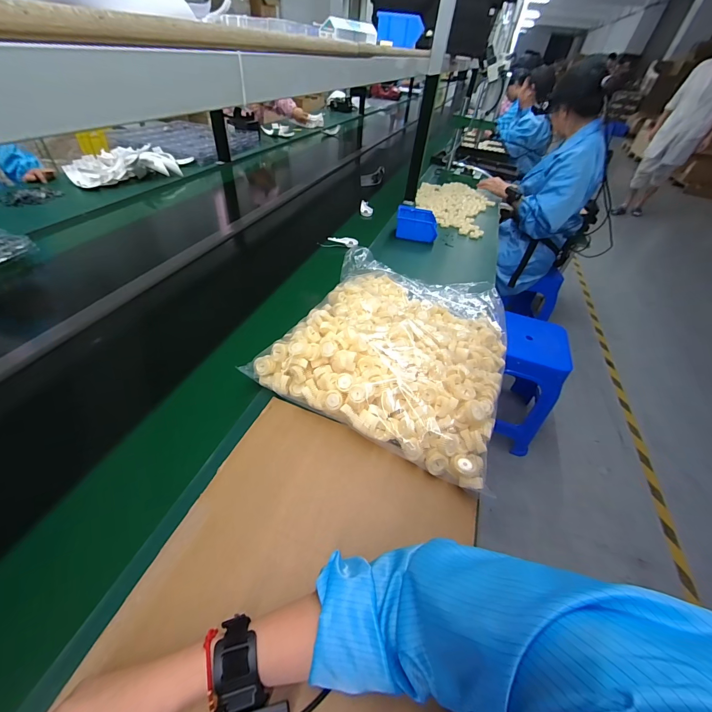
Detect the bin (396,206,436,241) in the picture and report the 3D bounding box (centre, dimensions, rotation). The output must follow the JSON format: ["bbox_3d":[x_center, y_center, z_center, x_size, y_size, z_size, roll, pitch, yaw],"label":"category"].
[{"bbox_3d":[0.201,-0.438,1.059,0.135,0.064,0.113,9,45,3],"label":"bin"}]

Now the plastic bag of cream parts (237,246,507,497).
[{"bbox_3d":[0.090,-0.049,0.641,0.413,0.072,0.492,21,47,14],"label":"plastic bag of cream parts"}]

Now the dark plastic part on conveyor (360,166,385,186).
[{"bbox_3d":[0.079,-0.818,1.468,0.132,0.066,0.054,-36,57,-20],"label":"dark plastic part on conveyor"}]

